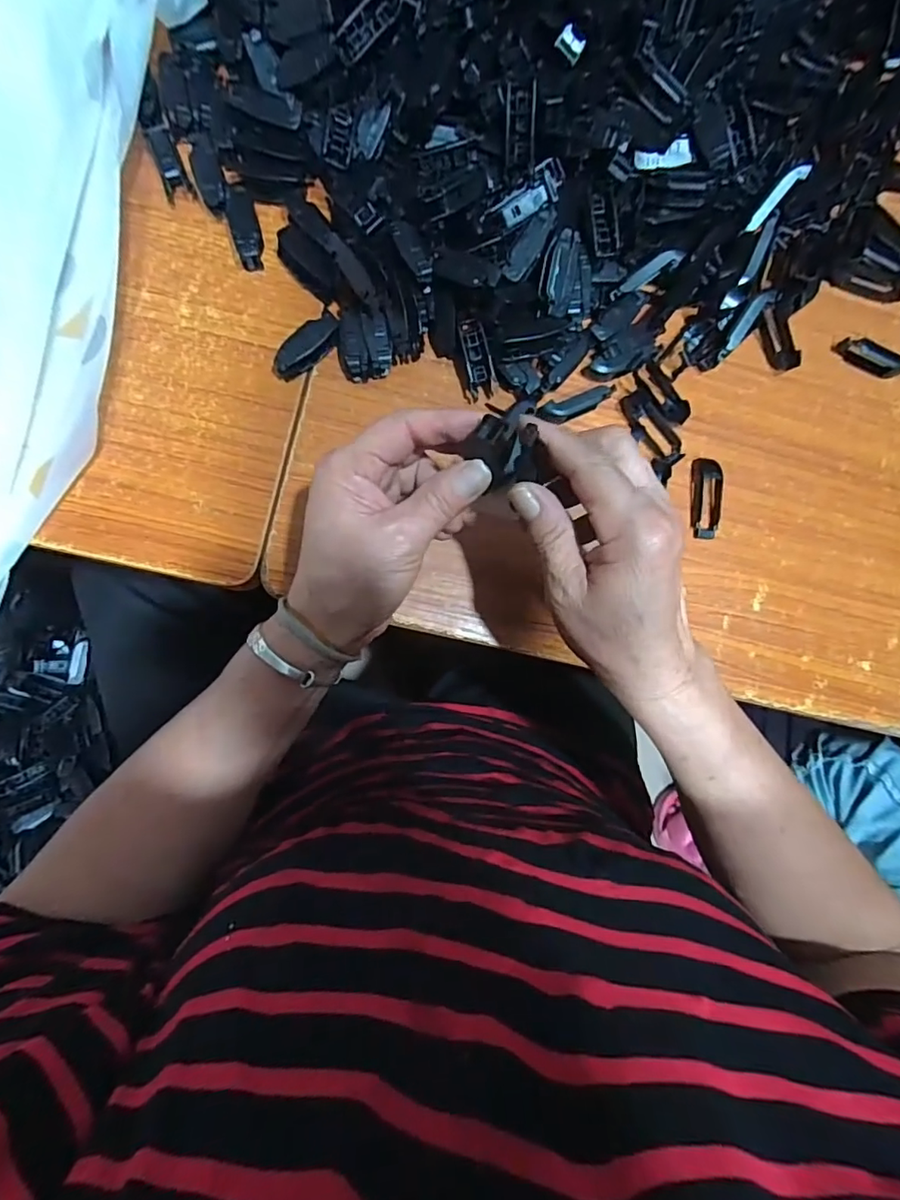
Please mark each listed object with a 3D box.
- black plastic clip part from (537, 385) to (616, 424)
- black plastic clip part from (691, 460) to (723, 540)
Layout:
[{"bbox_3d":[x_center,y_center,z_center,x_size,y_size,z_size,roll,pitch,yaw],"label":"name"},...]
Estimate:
[{"bbox_3d":[0.087,-0.132,0.360,0.056,0.009,0.014,-18,89,-7],"label":"black plastic clip part"},{"bbox_3d":[0.181,-0.071,0.371,0.023,0.010,0.057,8,86,-6],"label":"black plastic clip part"}]

